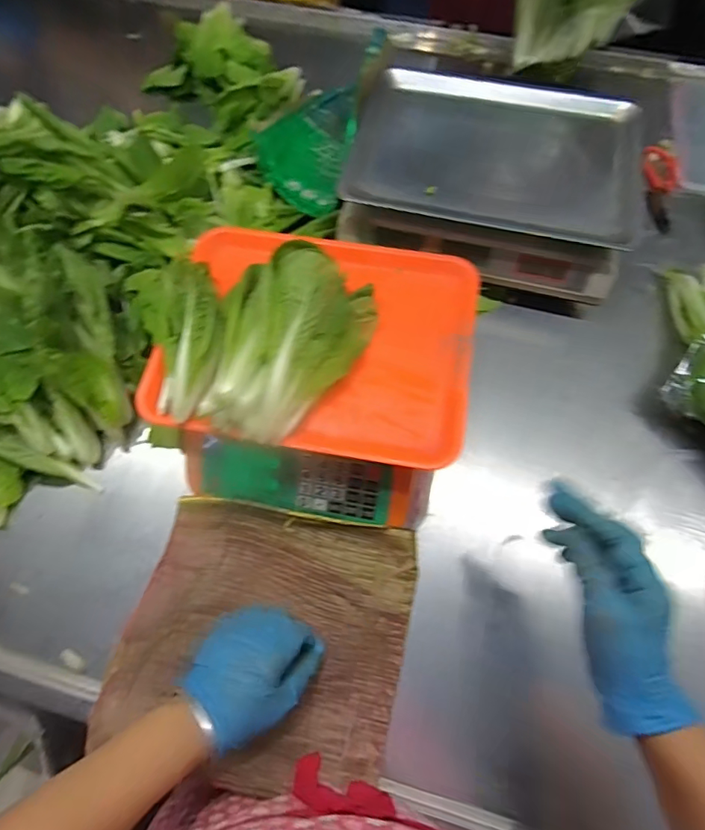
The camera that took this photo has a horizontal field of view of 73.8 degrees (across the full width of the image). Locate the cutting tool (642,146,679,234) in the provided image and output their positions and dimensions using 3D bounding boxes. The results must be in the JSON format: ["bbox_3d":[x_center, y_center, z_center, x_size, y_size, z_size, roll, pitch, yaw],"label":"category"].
[{"bbox_3d":[0.450,-0.334,0.688,0.049,0.018,0.169,17,65,1],"label":"cutting tool"}]

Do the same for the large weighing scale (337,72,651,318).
[{"bbox_3d":[0.172,-0.297,0.623,0.345,0.118,0.260,15,70,7],"label":"large weighing scale"}]

